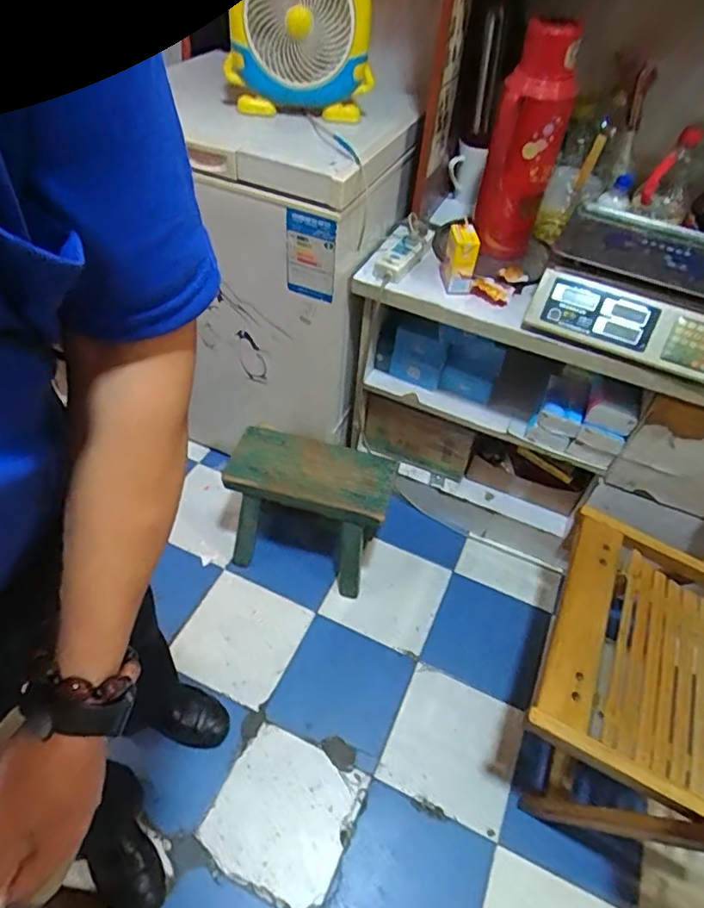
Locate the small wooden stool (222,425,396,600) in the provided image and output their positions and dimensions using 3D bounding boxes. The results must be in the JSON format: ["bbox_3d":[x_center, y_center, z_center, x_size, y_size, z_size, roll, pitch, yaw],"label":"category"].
[{"bbox_3d":[-0.097,0.126,1.296,0.347,0.282,0.225,14,49,6],"label":"small wooden stool"}]

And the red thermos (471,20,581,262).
[{"bbox_3d":[0.314,-0.557,1.041,0.125,0.354,0.117,18,49,10],"label":"red thermos"}]

